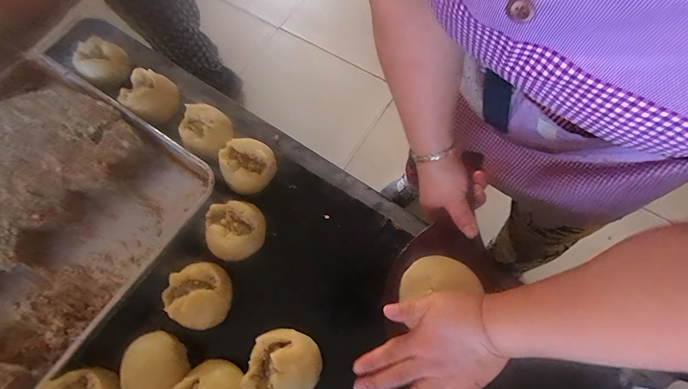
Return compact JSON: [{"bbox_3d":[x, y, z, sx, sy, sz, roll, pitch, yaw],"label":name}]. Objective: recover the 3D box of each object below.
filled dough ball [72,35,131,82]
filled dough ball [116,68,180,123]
[{"bbox_3d":[-0.377,-0.207,0.552,0.070,0.049,0.065,-42,75,-11],"label":"filled dough ball"},{"bbox_3d":[-0.288,-0.142,0.537,0.065,0.071,0.069,-1,71,2],"label":"filled dough ball"}]

